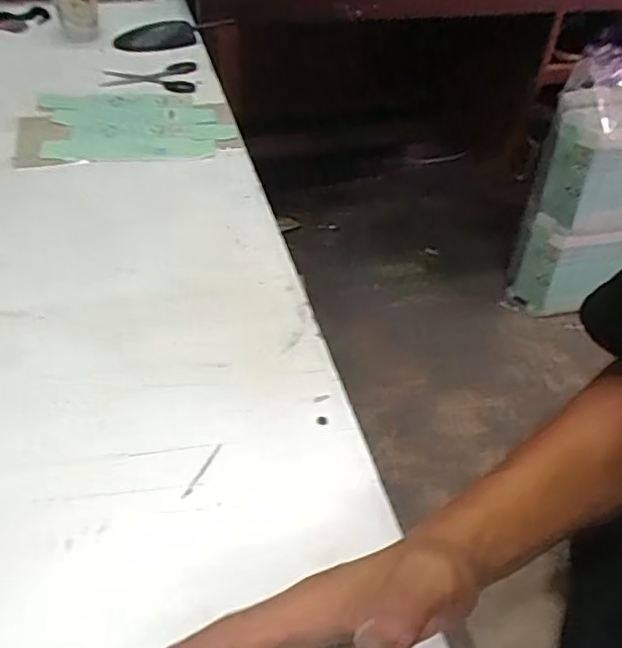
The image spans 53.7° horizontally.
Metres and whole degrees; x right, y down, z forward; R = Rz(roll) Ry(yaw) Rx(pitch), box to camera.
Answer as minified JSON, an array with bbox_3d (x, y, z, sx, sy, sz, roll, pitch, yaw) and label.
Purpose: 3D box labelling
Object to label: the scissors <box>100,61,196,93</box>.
[{"bbox_3d":[-0.257,-0.397,0.982,0.140,0.016,0.119,-2,45,-7],"label":"scissors"}]

